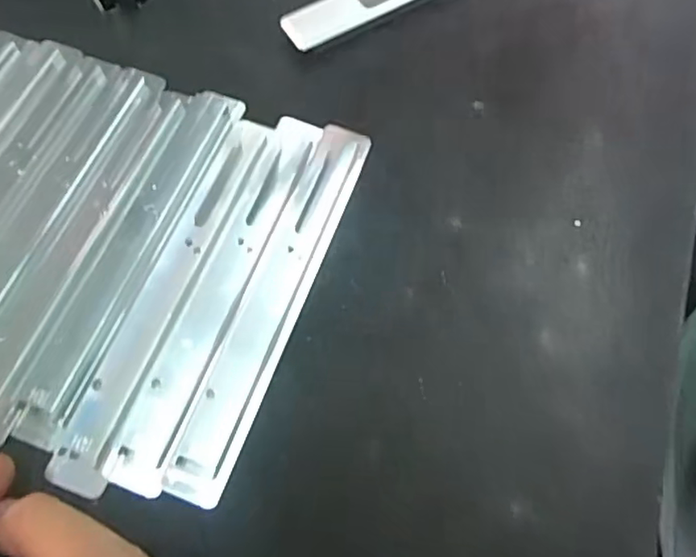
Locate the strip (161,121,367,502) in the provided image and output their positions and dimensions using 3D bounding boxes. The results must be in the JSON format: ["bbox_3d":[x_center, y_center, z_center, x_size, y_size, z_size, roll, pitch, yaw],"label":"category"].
[{"bbox_3d":[-0.035,0.005,0.295,0.028,0.008,0.209,20,69,5],"label":"strip"}]

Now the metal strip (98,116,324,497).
[{"bbox_3d":[-0.062,-0.001,0.294,0.030,0.008,0.209,20,69,5],"label":"metal strip"}]

